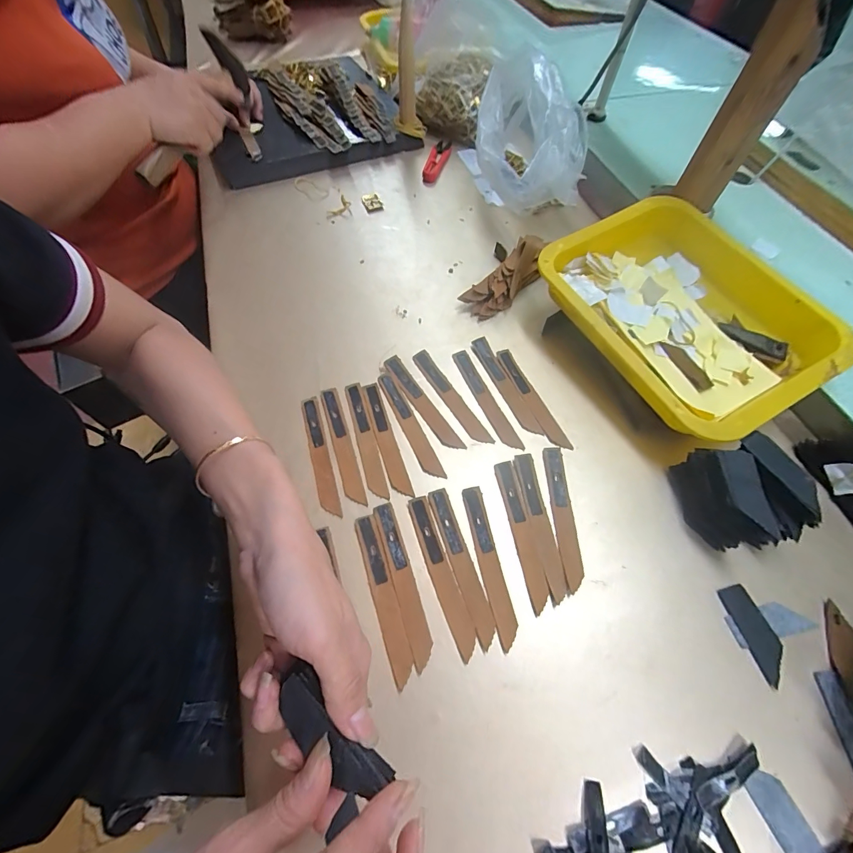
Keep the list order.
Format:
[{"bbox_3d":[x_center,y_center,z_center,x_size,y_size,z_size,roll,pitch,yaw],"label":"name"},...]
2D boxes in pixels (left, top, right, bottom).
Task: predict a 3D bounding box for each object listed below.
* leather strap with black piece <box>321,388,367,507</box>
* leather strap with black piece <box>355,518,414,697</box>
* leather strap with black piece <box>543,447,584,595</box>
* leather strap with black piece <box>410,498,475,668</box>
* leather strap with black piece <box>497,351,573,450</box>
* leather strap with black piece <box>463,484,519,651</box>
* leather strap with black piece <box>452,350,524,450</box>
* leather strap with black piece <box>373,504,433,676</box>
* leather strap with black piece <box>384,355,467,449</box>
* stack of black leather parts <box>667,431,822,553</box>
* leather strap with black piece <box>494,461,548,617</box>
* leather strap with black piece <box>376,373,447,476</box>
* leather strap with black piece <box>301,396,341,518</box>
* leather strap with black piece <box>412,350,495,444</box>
[{"bbox_3d":[-0.080,0.017,0.367,0.017,0.005,0.122,-16,62,-9],"label":"leather strap with black piece"},{"bbox_3d":[-0.034,0.130,0.304,0.018,0.004,0.122,-16,62,-10],"label":"leather strap with black piece"},{"bbox_3d":[0.117,0.075,0.337,0.017,0.004,0.123,0,61,-1],"label":"leather strap with black piece"},{"bbox_3d":[0.011,0.116,0.313,0.019,0.004,0.124,-17,62,-10],"label":"leather strap with black piece"},{"bbox_3d":[0.105,-0.030,0.395,0.017,0.005,0.123,-20,63,-12],"label":"leather strap with black piece"},{"bbox_3d":[0.051,0.109,0.317,0.017,0.004,0.124,-10,61,-6],"label":"leather strap with black piece"},{"bbox_3d":[0.060,-0.028,0.395,0.017,0.005,0.124,-22,63,-12],"label":"leather strap with black piece"},{"bbox_3d":[-0.019,0.121,0.309,0.016,0.004,0.123,-15,62,-9],"label":"leather strap with black piece"},{"bbox_3d":[-0.005,-0.025,0.391,0.021,0.004,0.122,-30,65,-16],"label":"leather strap with black piece"},{"bbox_3d":[0.257,0.056,0.322,0.072,0.056,0.078,-6,61,-4],"label":"stack of black leather parts"},{"bbox_3d":[0.080,0.088,0.330,0.017,0.004,0.123,-8,61,-5],"label":"leather strap with black piece"},{"bbox_3d":[-0.016,-0.003,0.379,0.016,0.004,0.123,-23,64,-13],"label":"leather strap with black piece"},{"bbox_3d":[-0.099,0.026,0.362,0.017,0.005,0.123,-15,62,-9],"label":"leather strap with black piece"},{"bbox_3d":[0.024,-0.031,0.395,0.020,0.005,0.123,-27,65,-15],"label":"leather strap with black piece"}]

